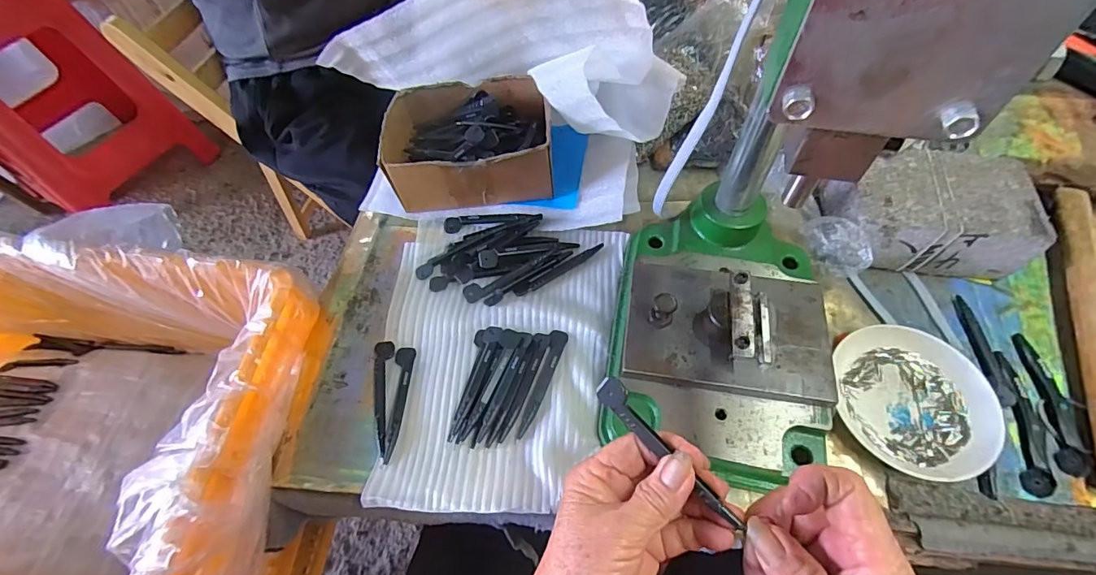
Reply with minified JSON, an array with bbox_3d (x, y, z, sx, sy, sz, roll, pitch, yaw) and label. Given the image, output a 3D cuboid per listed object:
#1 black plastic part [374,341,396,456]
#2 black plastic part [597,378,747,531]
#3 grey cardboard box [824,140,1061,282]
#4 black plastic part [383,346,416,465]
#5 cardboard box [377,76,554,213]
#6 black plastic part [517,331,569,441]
[{"bbox_3d":[-0.140,0.089,0.393,0.016,0.004,0.100,-7,59,-2],"label":"black plastic part"},{"bbox_3d":[0.064,0.089,0.256,0.012,0.010,0.098,-36,68,-22],"label":"black plastic part"},{"bbox_3d":[0.344,-0.068,0.435,0.156,0.062,0.102,5,58,7],"label":"grey cardboard box"},{"bbox_3d":[-0.124,0.093,0.389,0.016,0.004,0.099,-1,58,1],"label":"black plastic part"},{"bbox_3d":[-0.079,-0.150,0.495,0.163,0.070,0.129,-3,58,2],"label":"cardboard box"},{"bbox_3d":[-0.003,0.078,0.392,0.015,0.006,0.095,13,60,10],"label":"black plastic part"}]

